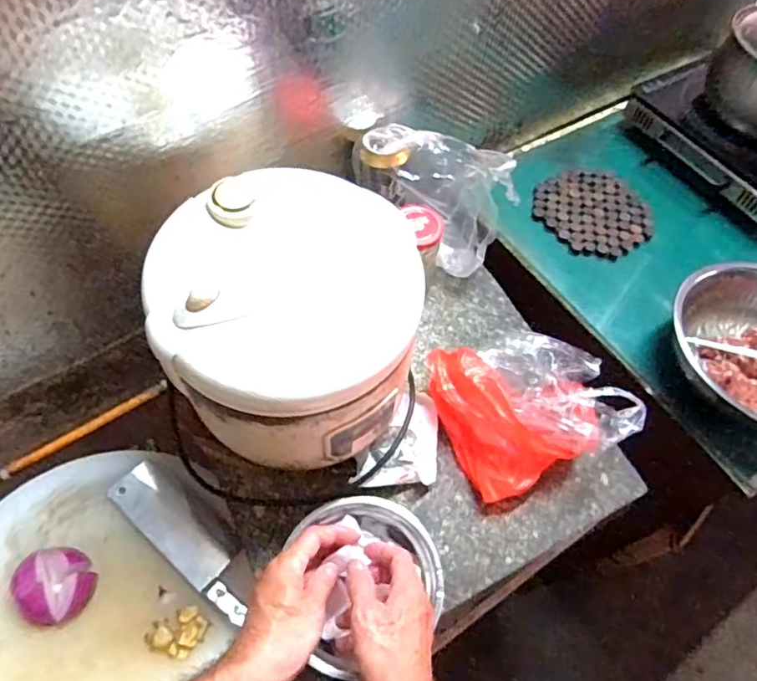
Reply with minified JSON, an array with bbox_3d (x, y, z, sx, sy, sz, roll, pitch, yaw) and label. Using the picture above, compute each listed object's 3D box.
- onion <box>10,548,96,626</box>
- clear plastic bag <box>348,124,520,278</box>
[{"bbox_3d":[-0.354,0.266,0.615,0.073,0.035,0.074,2,59,-3],"label":"onion"},{"bbox_3d":[0.069,-0.199,0.732,0.203,0.141,0.115,20,59,7],"label":"clear plastic bag"}]

